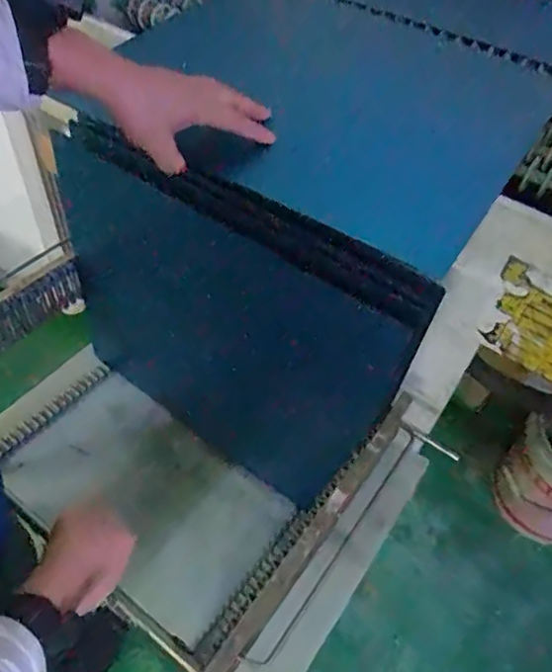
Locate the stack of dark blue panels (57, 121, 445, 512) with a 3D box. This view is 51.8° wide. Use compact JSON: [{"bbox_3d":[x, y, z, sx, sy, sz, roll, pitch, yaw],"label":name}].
[{"bbox_3d":[-0.097,0.008,0.748,0.488,0.412,0.046,29,43,15],"label":"stack of dark blue panels"}]

